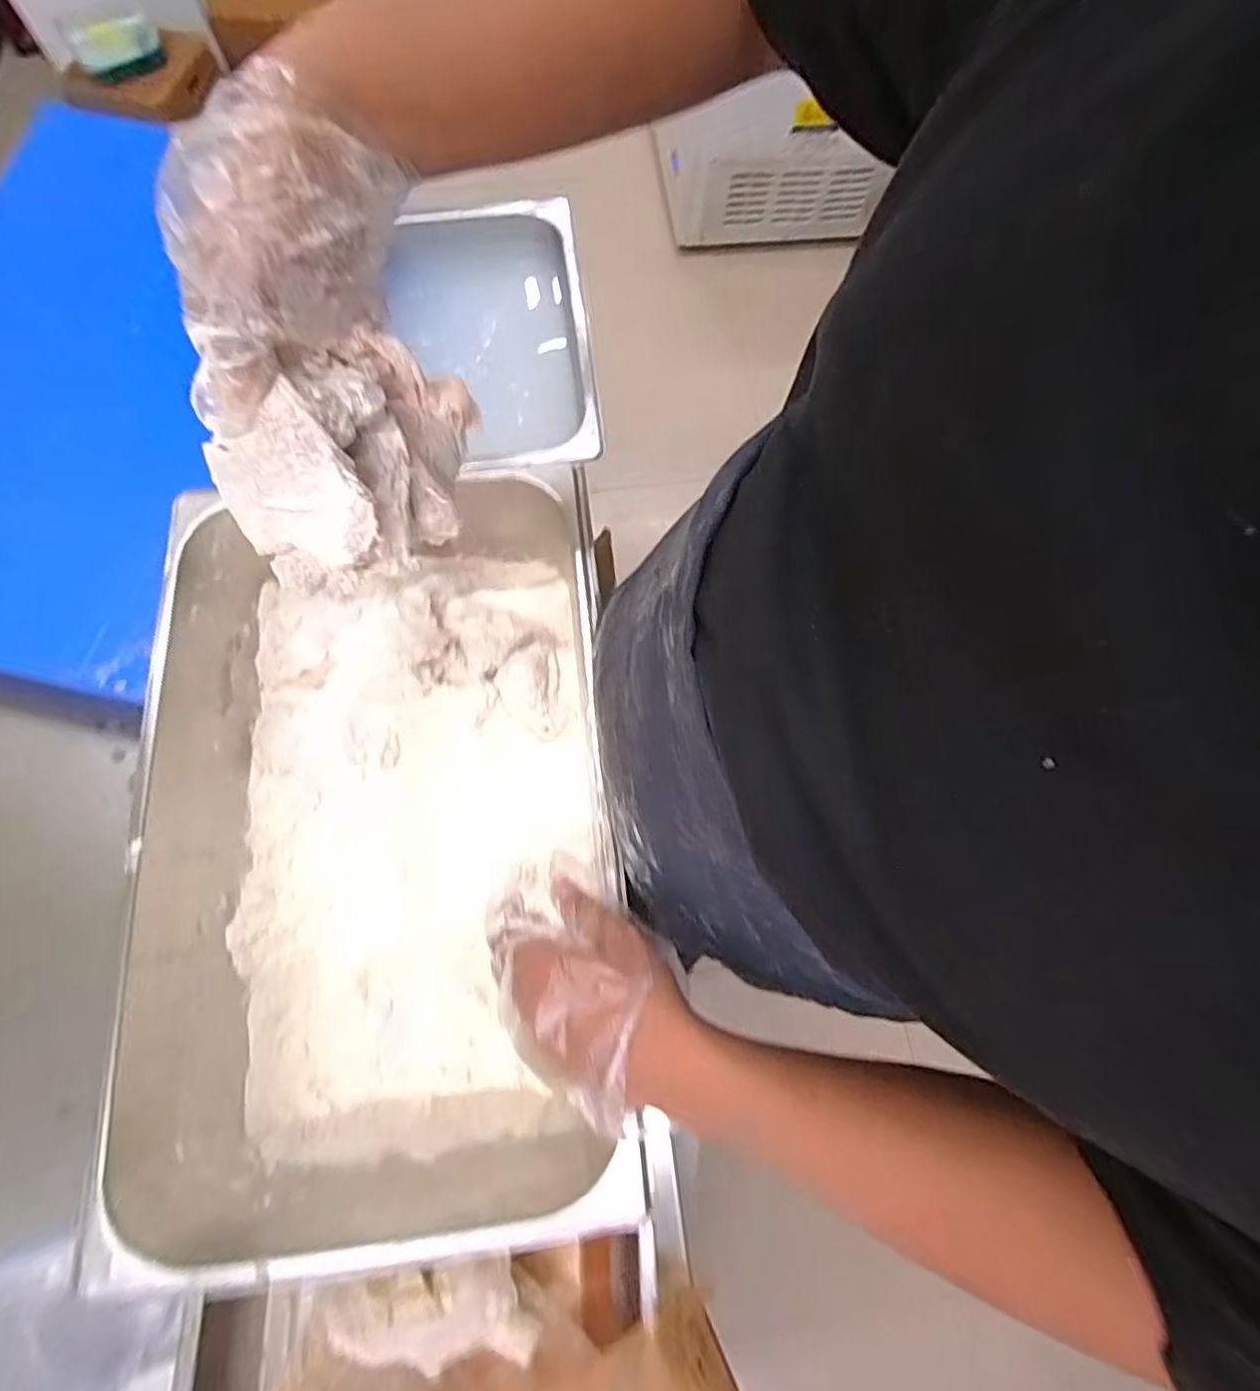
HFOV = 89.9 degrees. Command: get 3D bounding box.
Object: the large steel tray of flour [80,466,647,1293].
[{"bbox_3d":[-0.184,0.104,0.490,0.303,0.140,0.486,-6,72,-4],"label":"large steel tray of flour"}]

